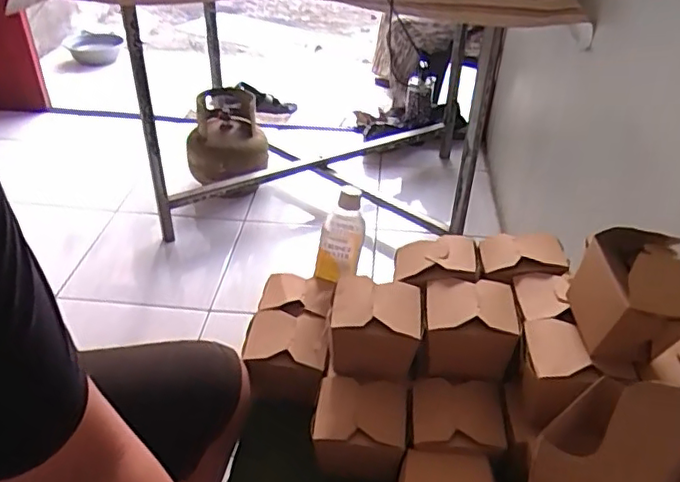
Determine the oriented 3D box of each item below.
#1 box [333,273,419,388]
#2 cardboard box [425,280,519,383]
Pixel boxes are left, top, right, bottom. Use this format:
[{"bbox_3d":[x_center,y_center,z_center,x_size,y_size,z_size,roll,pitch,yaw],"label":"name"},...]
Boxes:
[{"bbox_3d":[0.039,0.097,0.683,0.099,0.088,0.084,5,36,4],"label":"box"},{"bbox_3d":[0.142,0.098,0.679,0.098,0.083,0.082,4,36,2],"label":"cardboard box"}]

